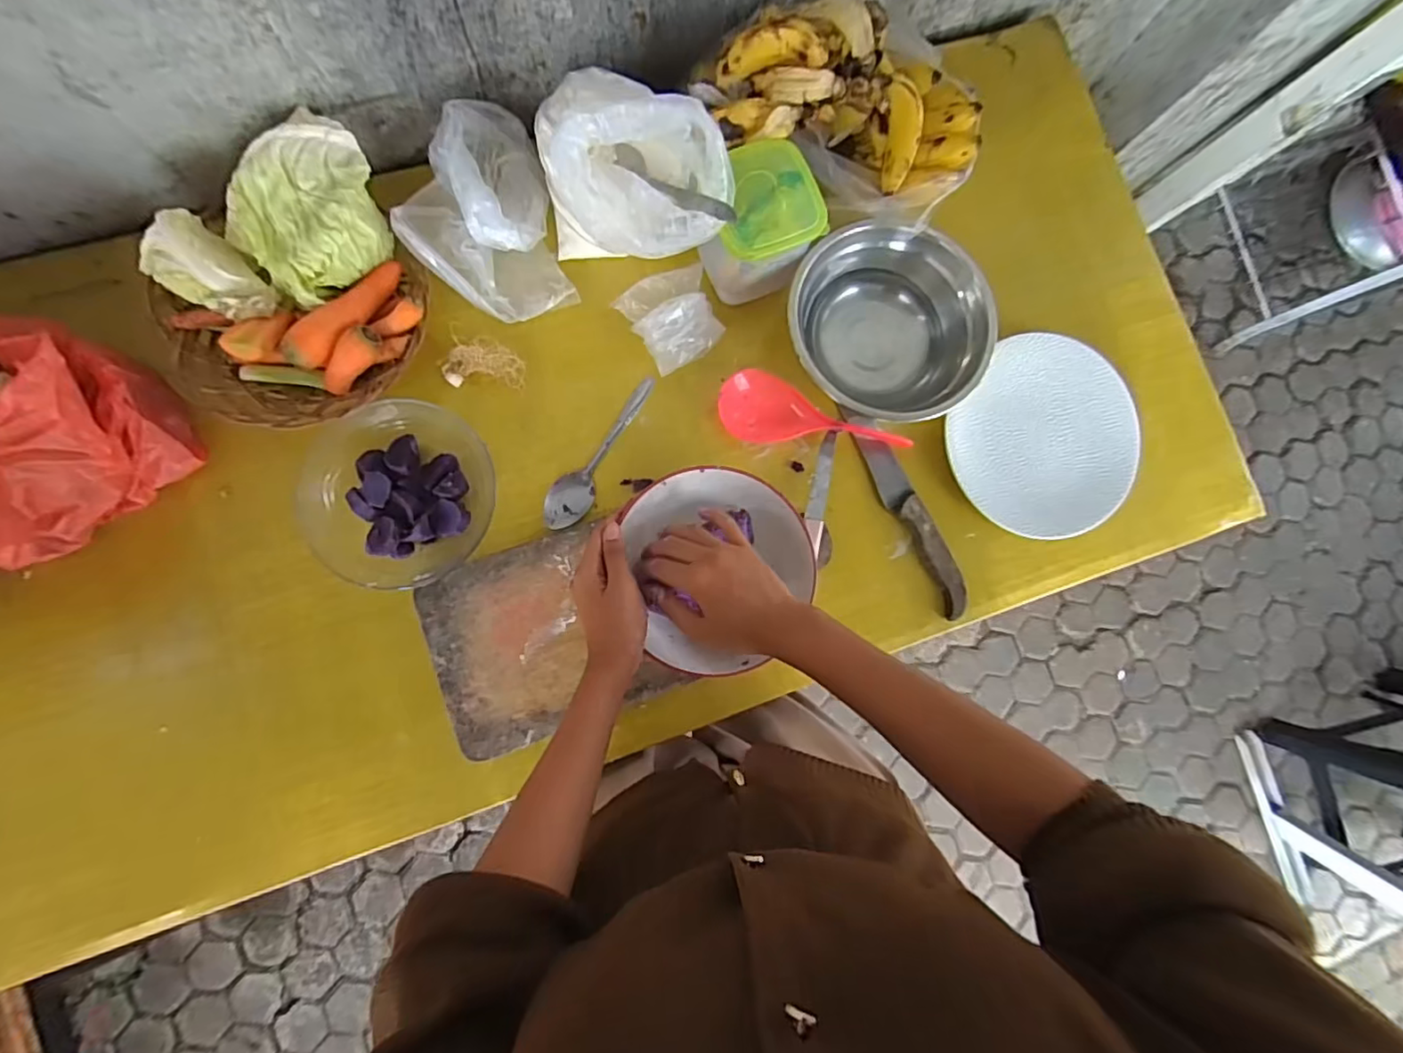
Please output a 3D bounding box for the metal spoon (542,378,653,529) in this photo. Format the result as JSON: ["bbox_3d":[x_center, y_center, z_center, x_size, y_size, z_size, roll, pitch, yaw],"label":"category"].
[{"bbox_3d":[-0.093,-0.071,0.576,0.037,0.017,0.170,33,82,-2],"label":"metal spoon"}]

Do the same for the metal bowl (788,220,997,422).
[{"bbox_3d":[0.175,-0.186,0.577,0.188,0.084,0.161,-3,85,-6],"label":"metal bowl"}]

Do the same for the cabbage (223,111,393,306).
[{"bbox_3d":[-0.326,-0.265,0.509,0.102,0.056,0.127,43,82,0],"label":"cabbage"}]

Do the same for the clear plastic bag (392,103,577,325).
[{"bbox_3d":[-0.202,-0.288,0.551,0.118,0.089,0.180,-20,87,-7],"label":"clear plastic bag"}]

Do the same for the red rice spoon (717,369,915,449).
[{"bbox_3d":[0.111,-0.111,0.589,0.187,0.036,0.063,6,84,-5],"label":"red rice spoon"}]

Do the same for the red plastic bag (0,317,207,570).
[{"bbox_3d":[-0.548,-0.078,0.471,0.187,0.127,0.181,42,82,-1],"label":"red plastic bag"}]

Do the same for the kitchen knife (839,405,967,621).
[{"bbox_3d":[0.203,-0.018,0.599,0.031,0.016,0.227,-26,88,-7],"label":"kitchen knife"}]

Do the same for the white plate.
[{"bbox_3d":[0.352,-0.087,0.610,0.193,0.030,0.189,1,84,-6],"label":"white plate"}]

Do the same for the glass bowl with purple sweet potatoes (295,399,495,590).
[{"bbox_3d":[-0.263,-0.028,0.537,0.145,0.048,0.154,1,84,-6],"label":"glass bowl with purple sweet potatoes"}]

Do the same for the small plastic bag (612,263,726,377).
[{"bbox_3d":[-0.023,-0.197,0.580,0.085,0.044,0.081,-34,89,-8],"label":"small plastic bag"}]

